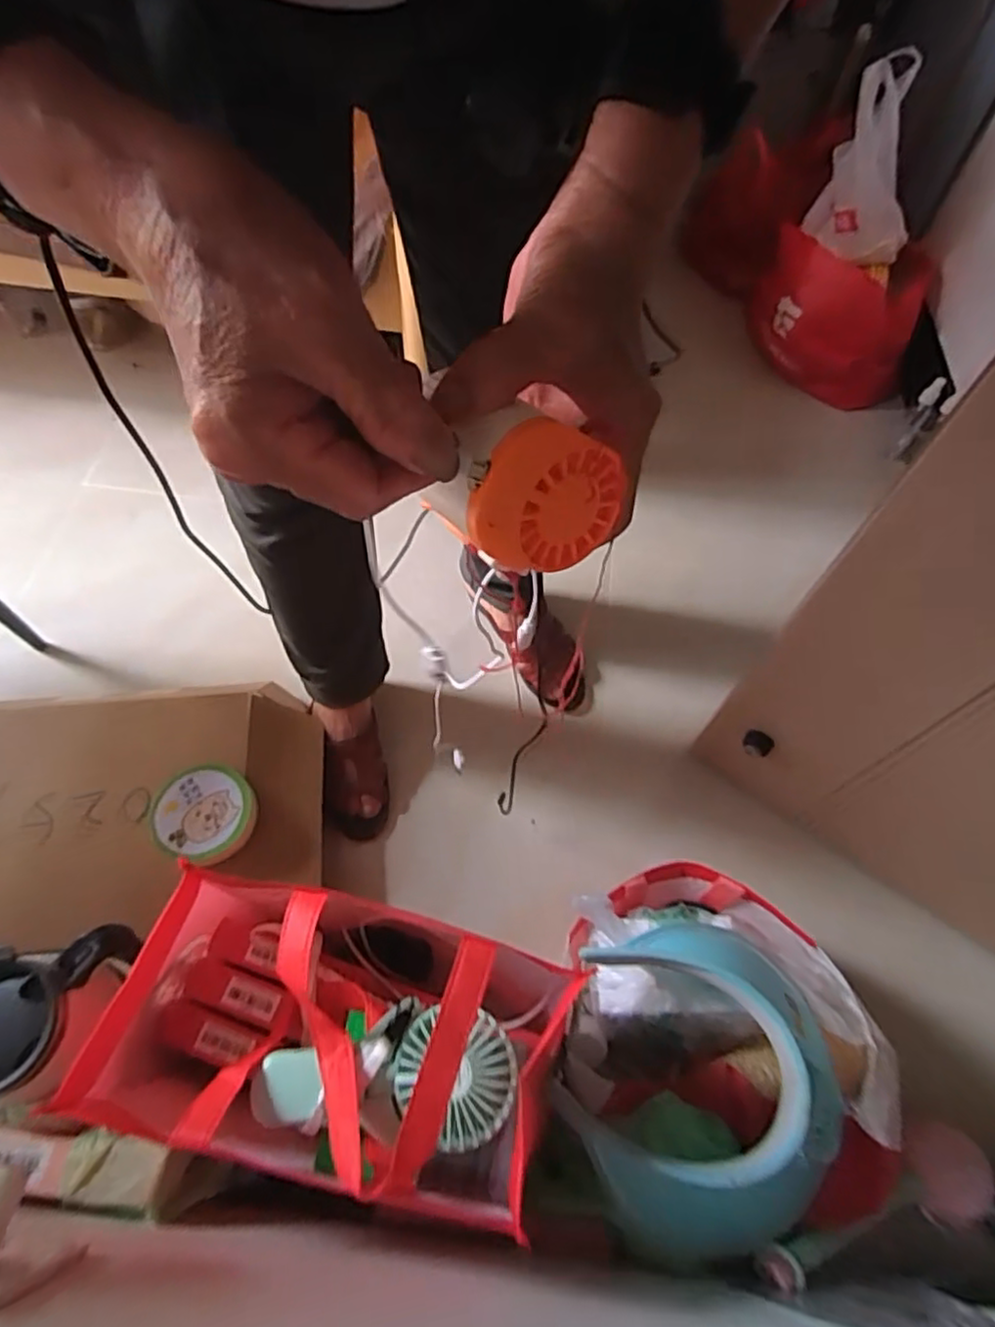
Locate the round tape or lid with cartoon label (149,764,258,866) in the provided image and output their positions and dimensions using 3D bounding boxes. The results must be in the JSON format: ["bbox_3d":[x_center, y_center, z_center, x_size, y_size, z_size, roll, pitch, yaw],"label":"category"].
[{"bbox_3d":[-0.296,0.150,0.676,0.102,0.033,0.092,19,62,7],"label":"round tape or lid with cartoon label"}]

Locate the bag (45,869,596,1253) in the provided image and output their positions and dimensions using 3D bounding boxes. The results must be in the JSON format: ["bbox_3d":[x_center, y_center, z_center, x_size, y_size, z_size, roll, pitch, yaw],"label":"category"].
[{"bbox_3d":[-0.122,0.258,0.492,0.293,0.163,0.175,12,61,3],"label":"bag"}]

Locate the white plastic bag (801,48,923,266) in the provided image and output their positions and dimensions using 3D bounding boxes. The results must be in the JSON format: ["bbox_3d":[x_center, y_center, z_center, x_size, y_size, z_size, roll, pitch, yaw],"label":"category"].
[{"bbox_3d":[0.561,-0.764,1.041,0.114,0.264,0.111,-26,41,-17],"label":"white plastic bag"}]

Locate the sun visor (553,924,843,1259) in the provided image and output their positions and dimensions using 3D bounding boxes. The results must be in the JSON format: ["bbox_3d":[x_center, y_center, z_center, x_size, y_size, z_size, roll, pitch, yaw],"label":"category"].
[{"bbox_3d":[0.164,0.328,0.527,0.217,0.115,0.231,1,61,-3],"label":"sun visor"}]

